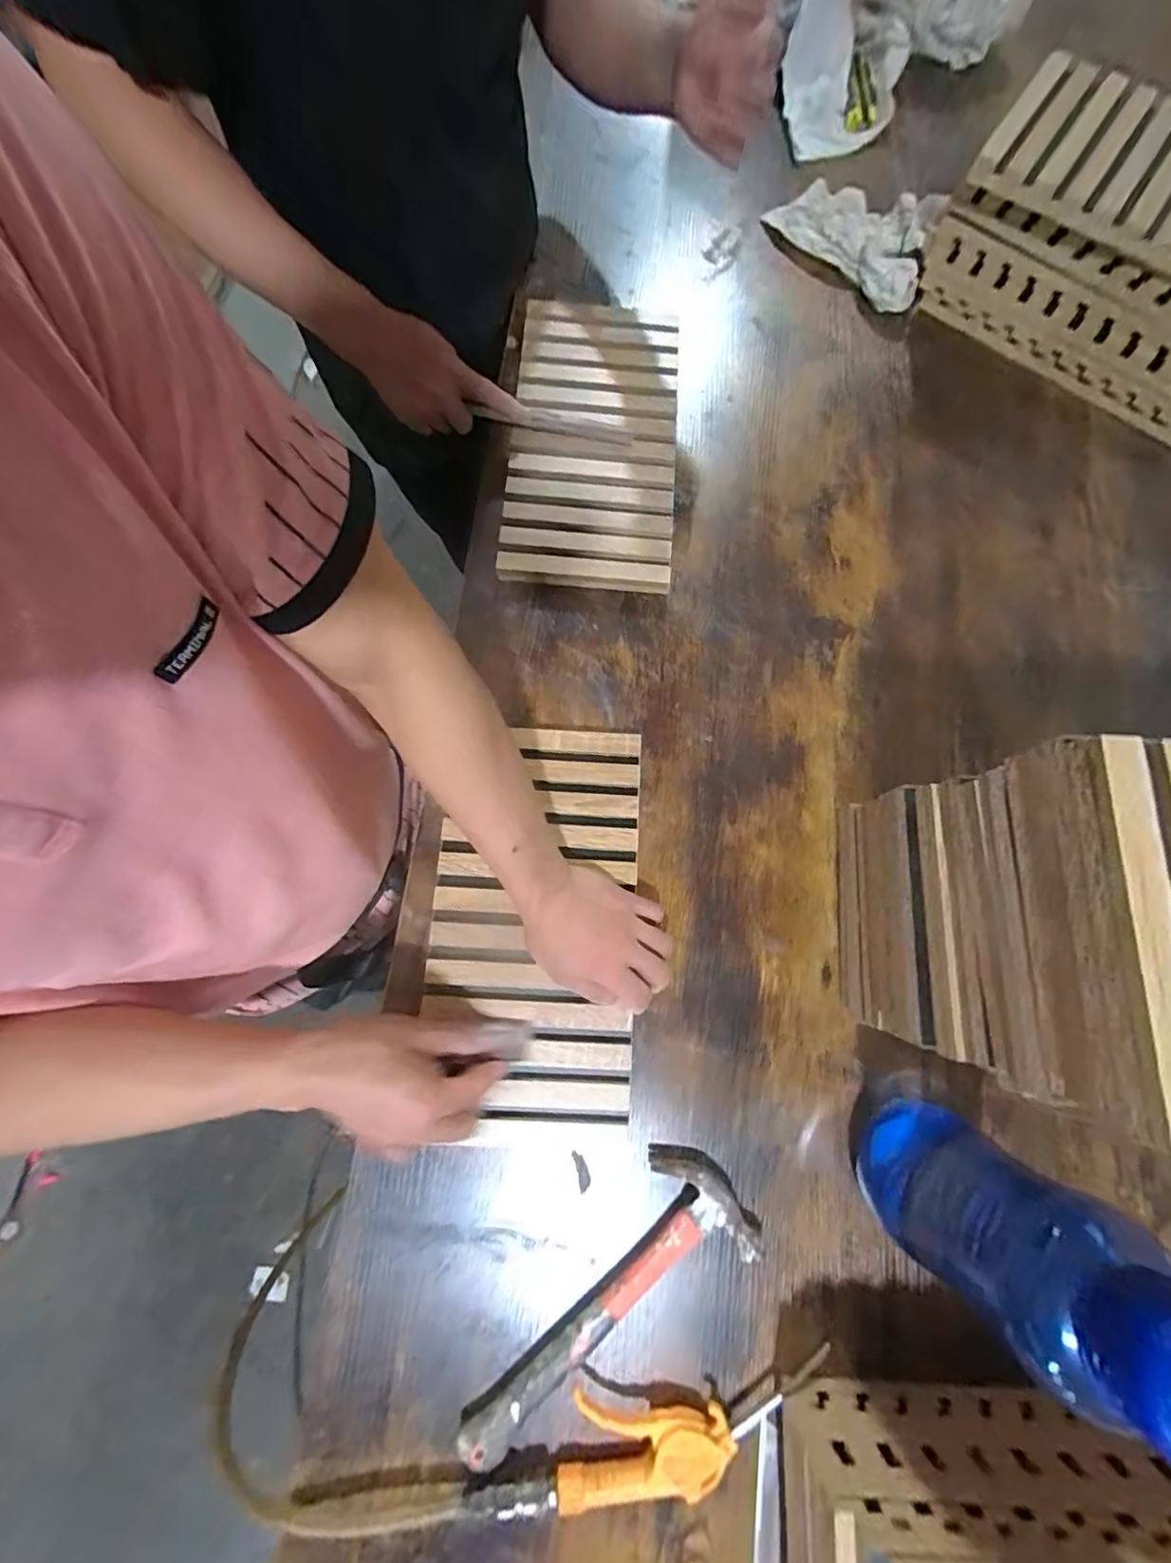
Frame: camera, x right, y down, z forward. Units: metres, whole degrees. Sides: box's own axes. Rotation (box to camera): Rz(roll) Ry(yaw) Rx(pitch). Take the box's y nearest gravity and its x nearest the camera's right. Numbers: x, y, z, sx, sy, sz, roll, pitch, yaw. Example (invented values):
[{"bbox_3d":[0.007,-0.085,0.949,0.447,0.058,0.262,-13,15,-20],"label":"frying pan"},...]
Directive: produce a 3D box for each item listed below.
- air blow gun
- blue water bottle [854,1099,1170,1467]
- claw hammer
[{"bbox_3d":[0.048,0.501,0.411,0.268,0.028,0.066,-7,76,-3],"label":"air blow gun"},{"bbox_3d":[0.278,0.296,0.338,0.100,0.266,0.099,37,78,8],"label":"blue water bottle"},{"bbox_3d":[0.018,0.418,0.430,0.264,0.023,0.097,-42,80,-10],"label":"claw hammer"}]

